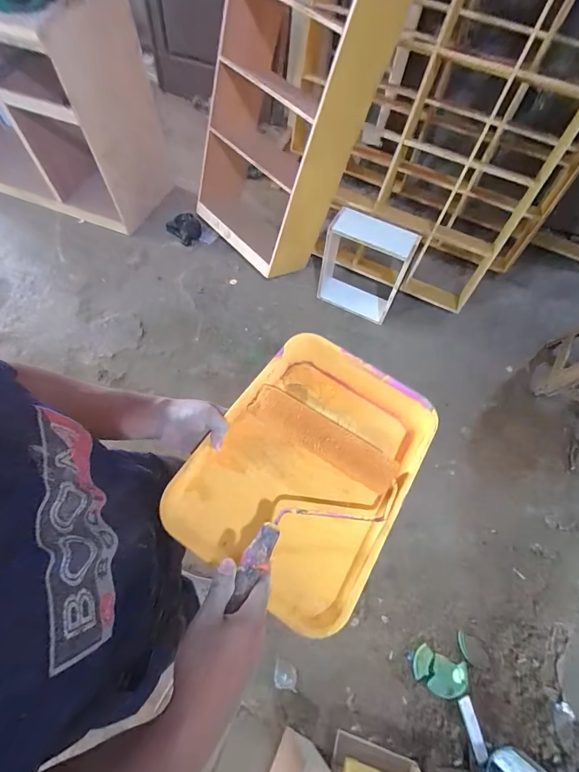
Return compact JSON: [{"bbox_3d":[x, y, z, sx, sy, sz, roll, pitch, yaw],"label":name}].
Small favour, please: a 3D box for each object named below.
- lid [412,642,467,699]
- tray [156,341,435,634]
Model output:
[{"bbox_3d":[0.513,0.976,1.196,0.182,0.007,0.120,20,49,8],"label":"lid"},{"bbox_3d":[0.032,0.117,0.550,0.283,0.097,0.379,30,68,13],"label":"tray"}]

